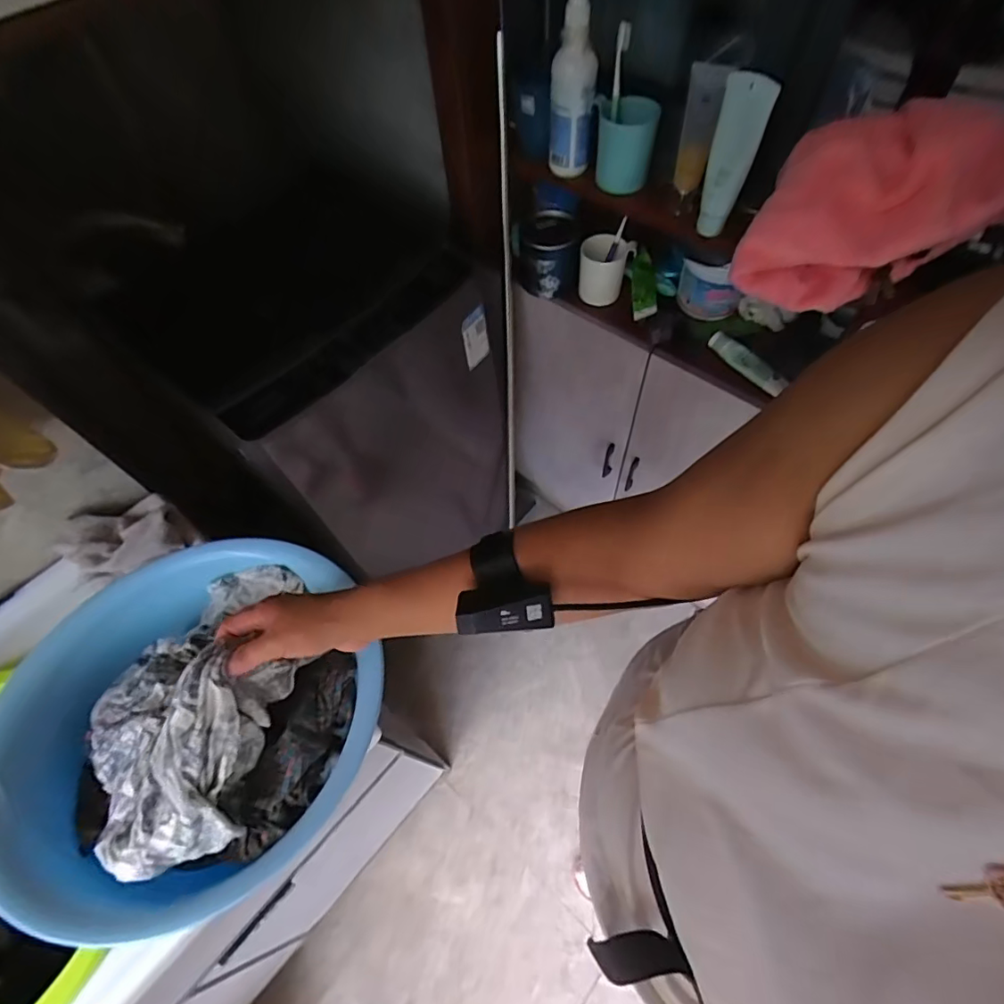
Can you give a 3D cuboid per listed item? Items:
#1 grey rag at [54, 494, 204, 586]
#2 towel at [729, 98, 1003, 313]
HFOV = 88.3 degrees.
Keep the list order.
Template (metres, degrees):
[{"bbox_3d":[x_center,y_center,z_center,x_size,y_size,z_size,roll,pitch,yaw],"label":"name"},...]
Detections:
[{"bbox_3d":[-0.517,0.054,0.715,0.141,0.050,0.128,-41,65,-18],"label":"grey rag"},{"bbox_3d":[0.450,-0.342,0.601,0.316,0.155,0.144,-11,60,-3],"label":"towel"}]

